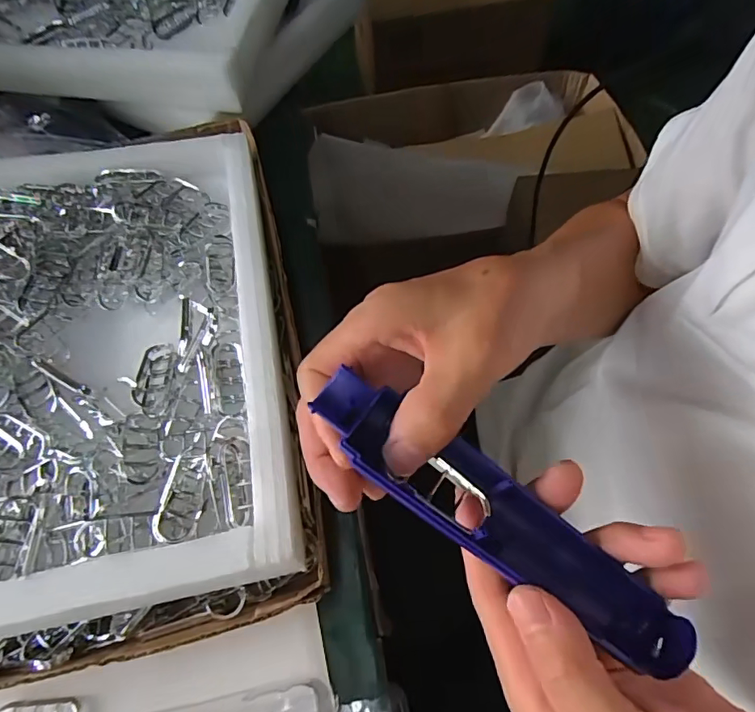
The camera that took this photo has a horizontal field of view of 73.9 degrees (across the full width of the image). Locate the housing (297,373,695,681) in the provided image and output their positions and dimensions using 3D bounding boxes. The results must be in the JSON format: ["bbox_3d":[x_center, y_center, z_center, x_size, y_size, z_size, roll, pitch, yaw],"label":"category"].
[{"bbox_3d":[0.051,0.068,0.209,0.177,0.028,0.037,36,68,-1],"label":"housing"}]

